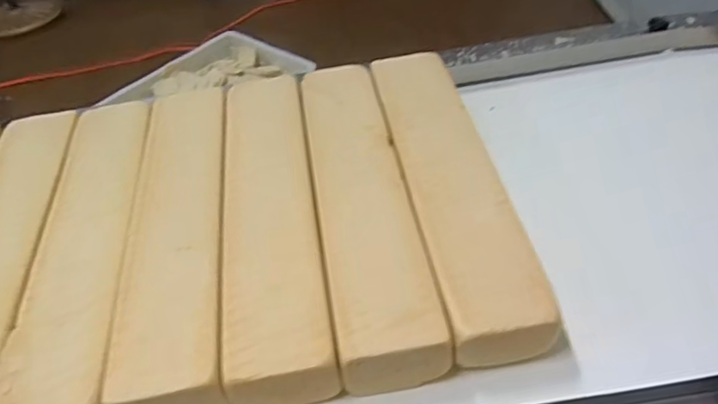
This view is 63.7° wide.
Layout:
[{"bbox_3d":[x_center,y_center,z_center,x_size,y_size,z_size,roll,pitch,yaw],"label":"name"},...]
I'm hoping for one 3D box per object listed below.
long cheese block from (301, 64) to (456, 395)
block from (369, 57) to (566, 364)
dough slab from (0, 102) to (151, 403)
[{"bbox_3d":[0.001,-0.006,0.521,0.078,0.052,0.356,-10,44,-3],"label":"long cheese block"},{"bbox_3d":[0.078,-0.021,0.524,0.077,0.051,0.349,-10,44,-3],"label":"block"},{"bbox_3d":[-0.234,0.035,0.513,0.081,0.049,0.352,-10,44,-3],"label":"dough slab"}]

